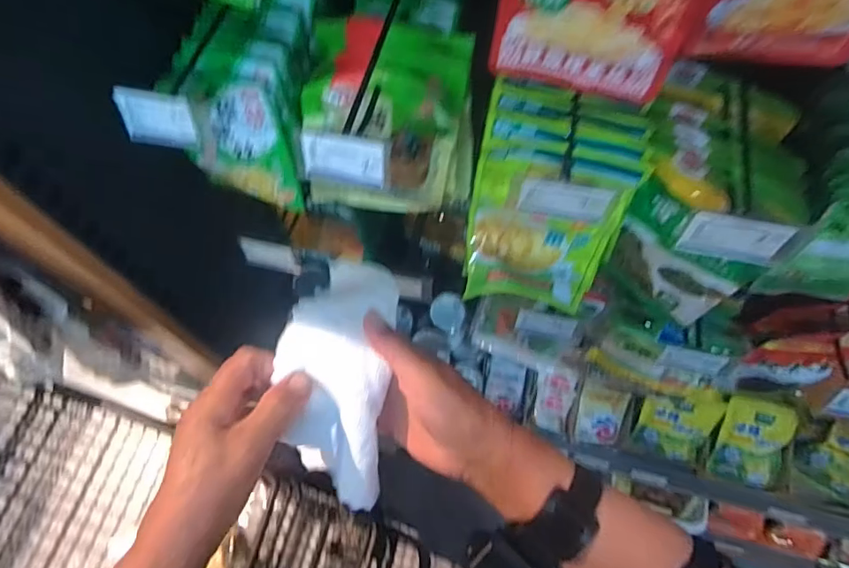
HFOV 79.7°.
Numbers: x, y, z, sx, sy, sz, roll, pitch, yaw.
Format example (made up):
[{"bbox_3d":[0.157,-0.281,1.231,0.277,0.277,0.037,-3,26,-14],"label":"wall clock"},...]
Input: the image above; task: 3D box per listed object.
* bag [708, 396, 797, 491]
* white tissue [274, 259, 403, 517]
[{"bbox_3d":[0.572,0.274,0.884,0.119,0.023,0.153,11,102,3],"label":"bag"},{"bbox_3d":[-0.061,0.066,0.393,0.081,0.077,0.194,-2,71,0],"label":"white tissue"}]

